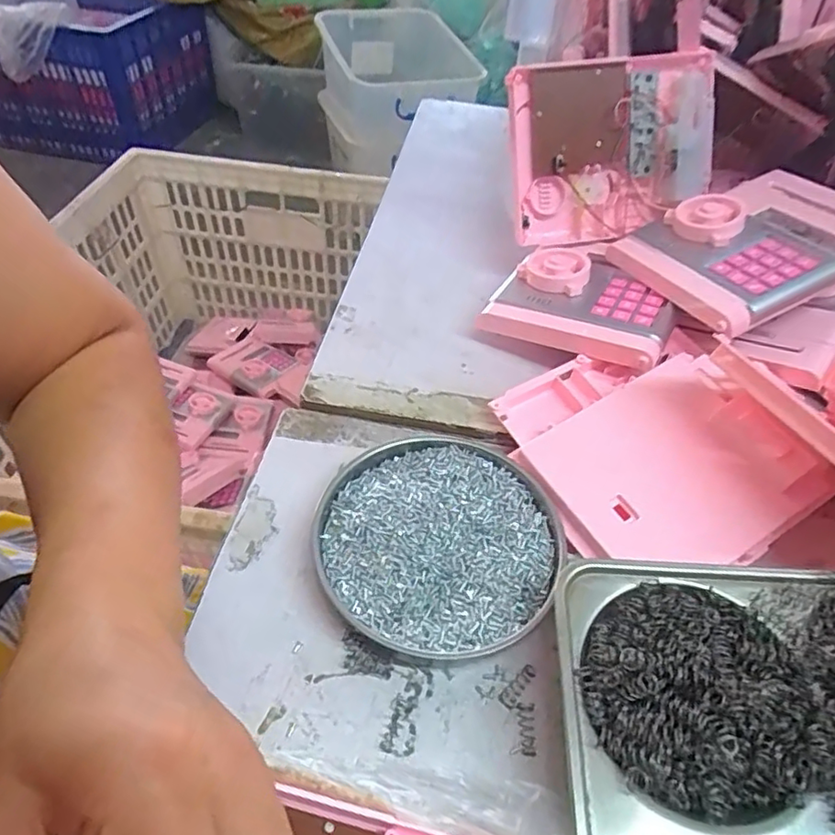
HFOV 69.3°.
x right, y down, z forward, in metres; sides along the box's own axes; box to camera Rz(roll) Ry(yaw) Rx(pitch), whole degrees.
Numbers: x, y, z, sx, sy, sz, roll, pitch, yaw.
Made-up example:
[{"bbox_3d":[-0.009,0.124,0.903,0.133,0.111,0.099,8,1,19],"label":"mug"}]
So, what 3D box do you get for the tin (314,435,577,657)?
[{"bbox_3d":[0.011,0.069,0.342,0.134,0.019,0.129,2,47,-2],"label":"tin"}]

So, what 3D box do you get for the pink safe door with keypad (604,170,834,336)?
[{"bbox_3d":[0.244,-0.131,0.434,0.163,0.028,0.127,-25,45,-7],"label":"pink safe door with keypad"}]

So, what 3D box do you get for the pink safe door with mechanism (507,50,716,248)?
[{"bbox_3d":[0.156,-0.211,0.481,0.157,0.130,0.030,-6,14,2],"label":"pink safe door with mechanism"}]

